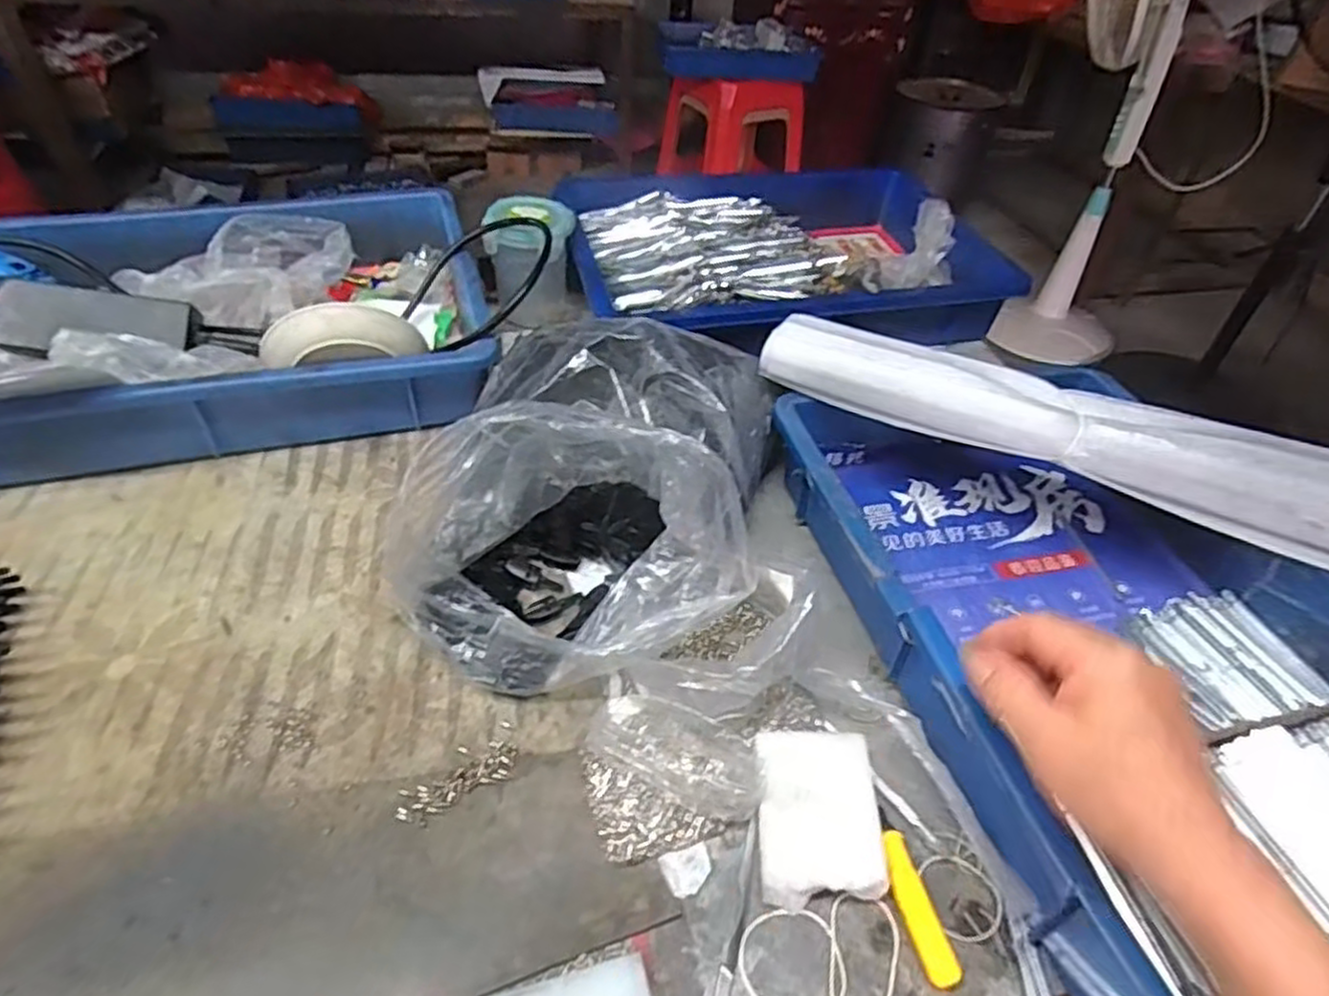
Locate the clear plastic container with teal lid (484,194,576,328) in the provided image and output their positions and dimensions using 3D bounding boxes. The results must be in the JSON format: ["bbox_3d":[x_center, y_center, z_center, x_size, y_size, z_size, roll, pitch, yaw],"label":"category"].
[{"bbox_3d":[-0.129,-0.225,0.713,0.082,0.105,0.069,-2,44,-8],"label":"clear plastic container with teal lid"}]

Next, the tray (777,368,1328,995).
[{"bbox_3d":[0.269,0.078,0.472,0.287,0.095,0.430,-8,45,-14],"label":"tray"}]

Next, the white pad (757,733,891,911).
[{"bbox_3d":[0.080,0.166,0.392,0.062,0.016,0.083,2,44,-4],"label":"white pad"}]

